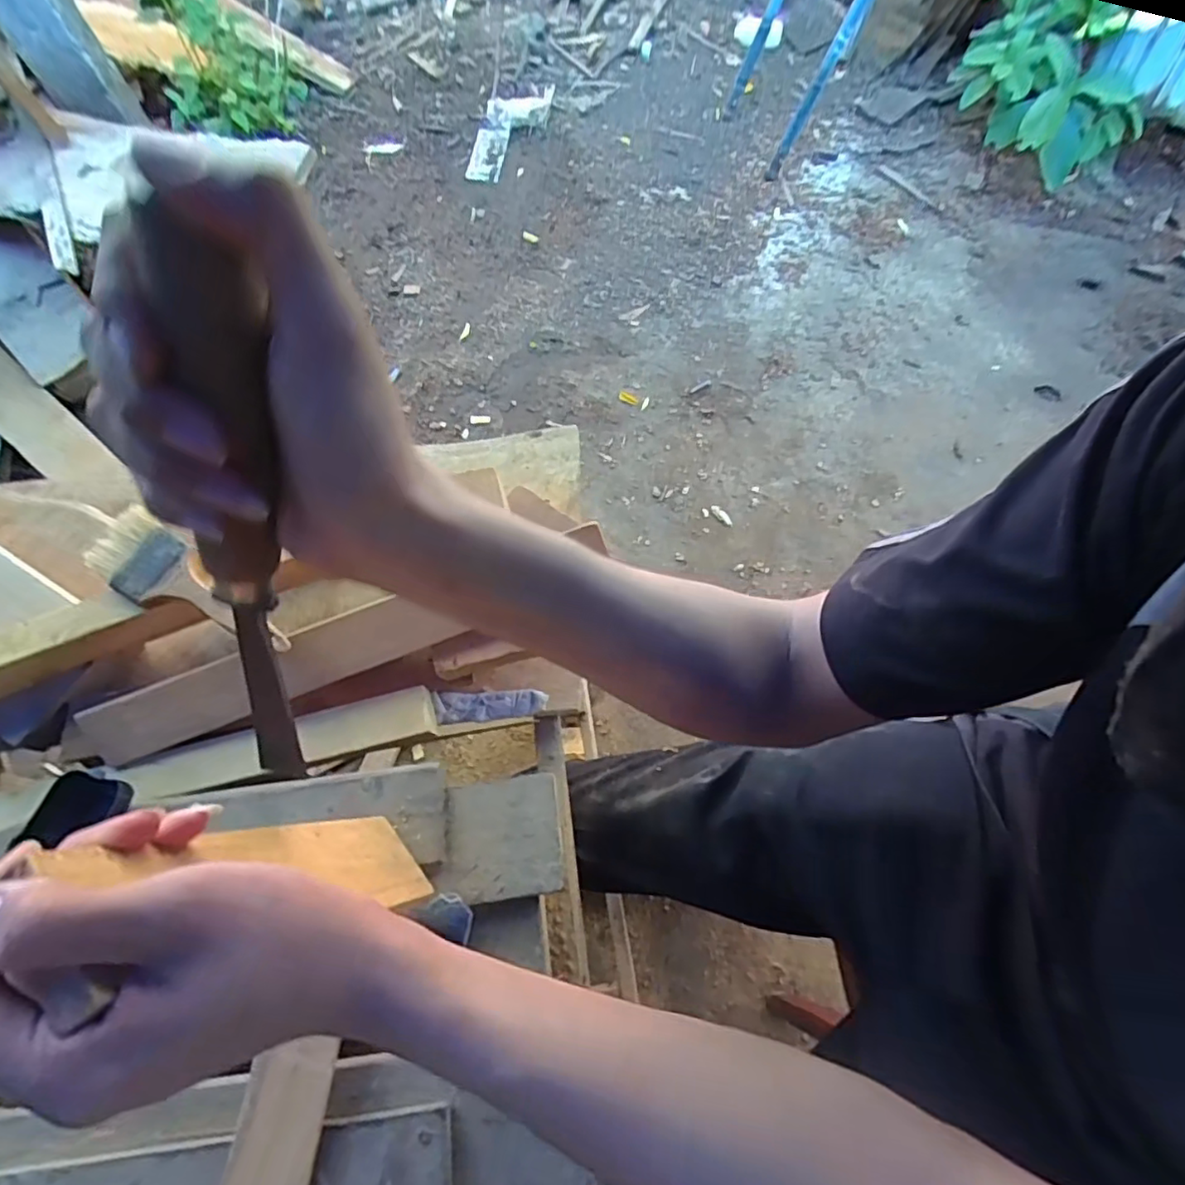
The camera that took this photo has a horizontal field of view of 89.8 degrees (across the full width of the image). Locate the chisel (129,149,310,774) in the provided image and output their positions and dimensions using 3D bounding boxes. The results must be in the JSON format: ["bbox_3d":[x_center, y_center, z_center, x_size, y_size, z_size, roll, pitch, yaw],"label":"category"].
[{"bbox_3d":[-0.133,0.000,0.235,0.024,0.261,0.018,29,41,12],"label":"chisel"}]

